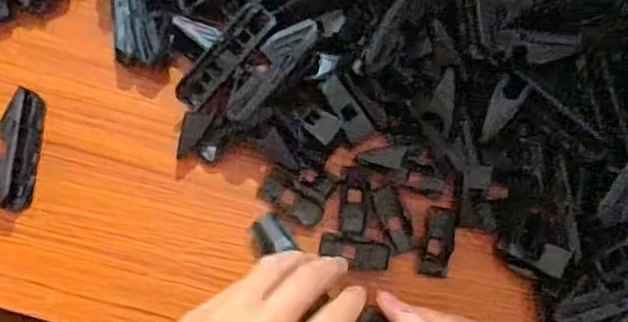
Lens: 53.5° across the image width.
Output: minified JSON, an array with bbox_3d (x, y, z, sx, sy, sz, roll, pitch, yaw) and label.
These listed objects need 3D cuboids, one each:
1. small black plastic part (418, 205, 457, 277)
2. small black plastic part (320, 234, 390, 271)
[{"bbox_3d":[0.074,0.047,0.366,0.017,0.005,0.039,12,78,2],"label":"small black plastic part"},{"bbox_3d":[0.024,0.055,0.367,0.041,0.004,0.016,11,77,2],"label":"small black plastic part"}]

